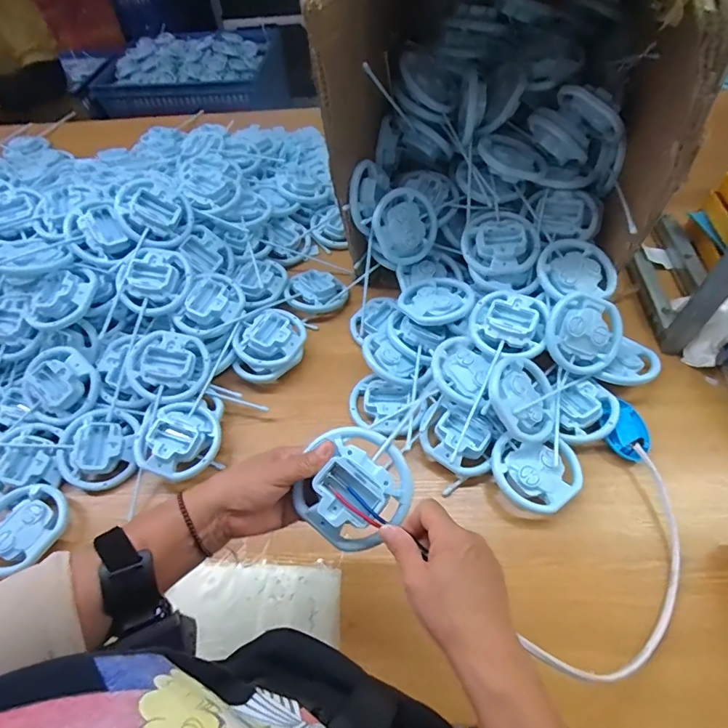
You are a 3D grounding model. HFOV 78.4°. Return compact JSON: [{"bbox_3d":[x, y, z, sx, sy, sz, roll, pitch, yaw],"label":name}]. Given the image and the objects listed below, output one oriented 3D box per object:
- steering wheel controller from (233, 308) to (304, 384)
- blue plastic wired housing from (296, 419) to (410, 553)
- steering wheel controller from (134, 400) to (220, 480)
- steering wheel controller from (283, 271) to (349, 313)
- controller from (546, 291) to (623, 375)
[{"bbox_3d":[-0.135,-0.031,0.643,0.094,0.046,0.114,9,56,11],"label":"steering wheel controller"},{"bbox_3d":[-0.008,0.107,0.389,0.094,0.029,0.094,1,75,-5],"label":"blue plastic wired housing"},{"bbox_3d":[-0.241,0.094,0.575,0.095,0.031,0.098,-2,55,3],"label":"steering wheel controller"},{"bbox_3d":[-0.077,-0.111,0.711,0.085,0.030,0.083,-38,72,-24],"label":"steering wheel controller"},{"bbox_3d":[0.270,-0.038,0.555,0.092,0.015,0.092,0,90,-2],"label":"controller"}]

